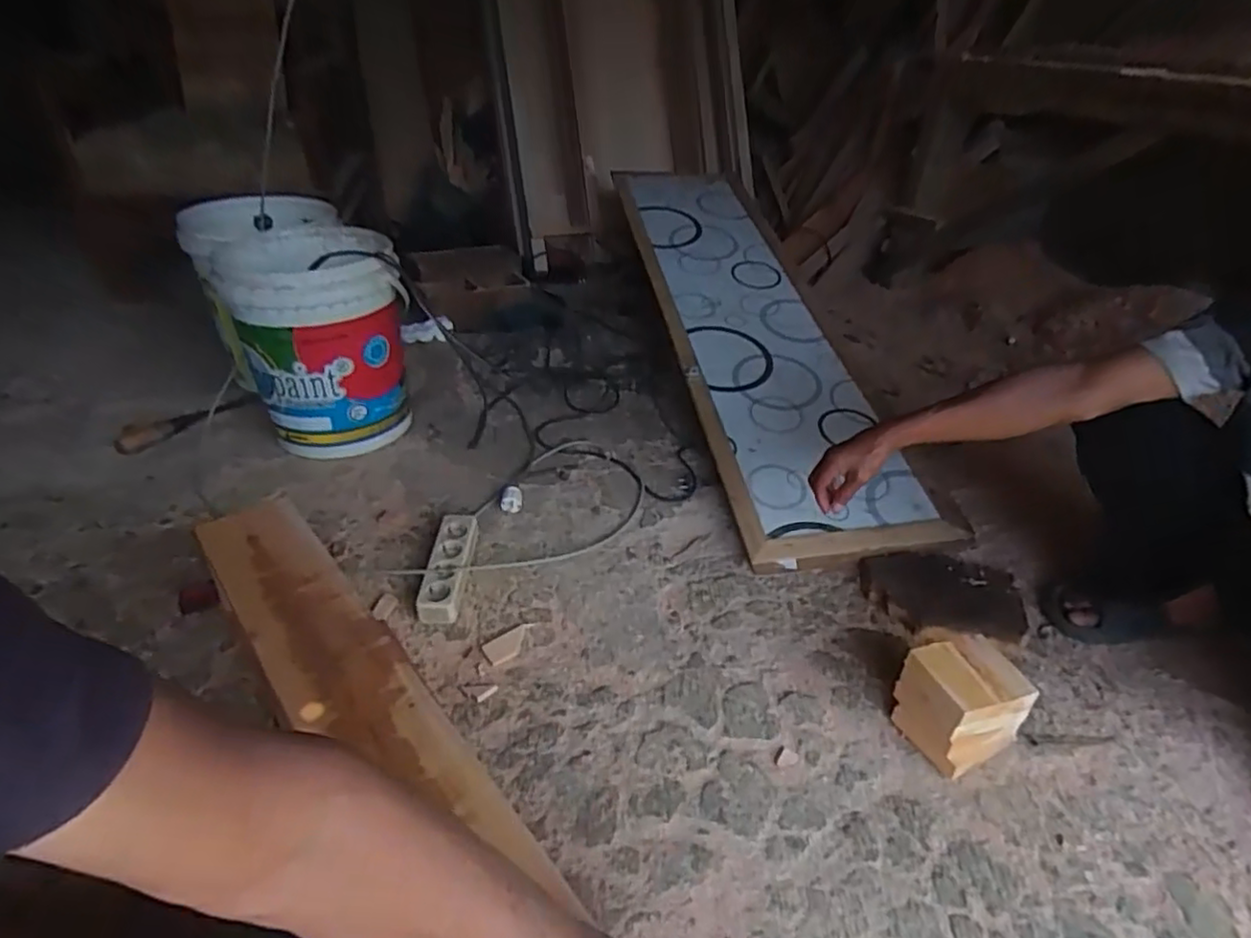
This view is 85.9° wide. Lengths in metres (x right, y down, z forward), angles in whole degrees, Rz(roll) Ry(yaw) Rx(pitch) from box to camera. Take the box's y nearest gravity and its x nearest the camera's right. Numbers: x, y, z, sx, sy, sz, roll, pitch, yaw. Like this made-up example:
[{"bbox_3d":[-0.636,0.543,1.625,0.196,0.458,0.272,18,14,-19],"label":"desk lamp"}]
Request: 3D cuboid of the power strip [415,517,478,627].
[{"bbox_3d":[-0.279,0.152,1.058,0.061,0.041,0.201,2,35,0],"label":"power strip"}]

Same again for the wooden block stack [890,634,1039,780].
[{"bbox_3d":[0.421,0.294,0.850,0.130,0.114,0.119,-13,38,-20],"label":"wooden block stack"}]

